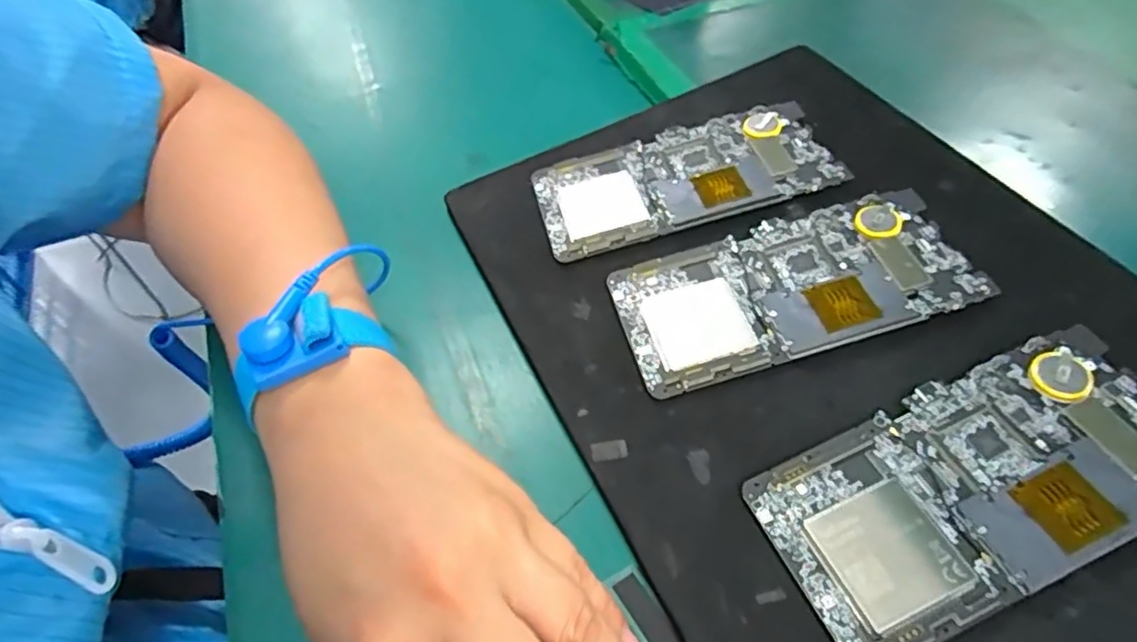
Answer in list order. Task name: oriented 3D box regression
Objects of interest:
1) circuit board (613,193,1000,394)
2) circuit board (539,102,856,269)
[{"bbox_3d":[0.099,-0.016,0.288,0.151,0.006,0.072,-18,54,0],"label":"circuit board"},{"bbox_3d":[0.059,-0.079,0.341,0.153,0.006,0.075,-17,54,1],"label":"circuit board"}]

